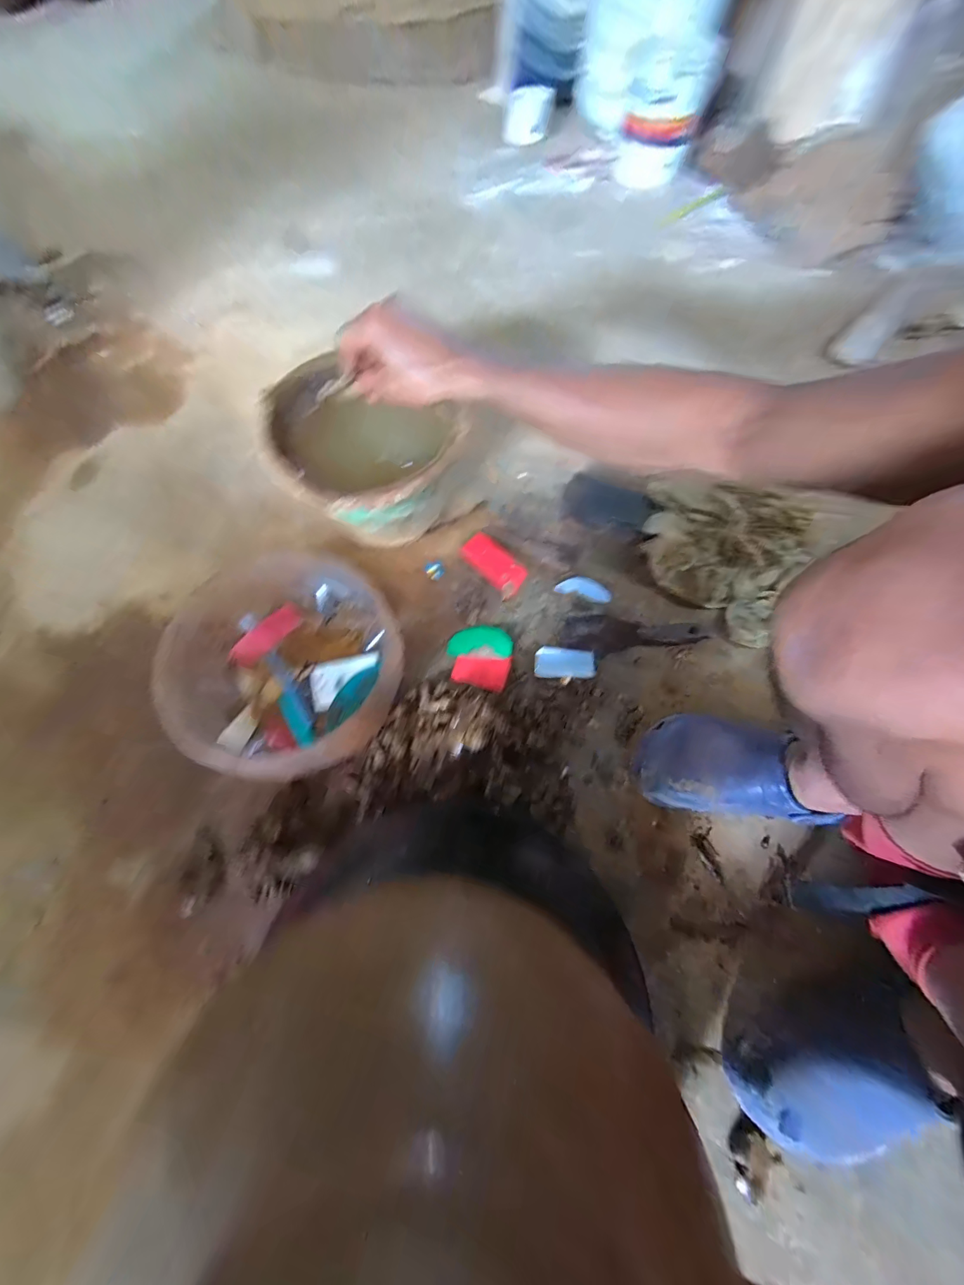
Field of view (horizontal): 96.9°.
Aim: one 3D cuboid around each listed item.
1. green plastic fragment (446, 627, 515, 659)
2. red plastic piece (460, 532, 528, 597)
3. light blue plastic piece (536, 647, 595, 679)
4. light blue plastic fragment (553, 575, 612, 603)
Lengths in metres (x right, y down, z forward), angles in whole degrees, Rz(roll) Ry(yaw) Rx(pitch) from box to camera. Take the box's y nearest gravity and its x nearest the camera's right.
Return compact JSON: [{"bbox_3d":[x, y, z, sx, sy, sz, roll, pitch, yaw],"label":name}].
[{"bbox_3d":[-0.002,0.000,0.586,0.088,0.011,0.044,2,68,0],"label":"green plastic fragment"},{"bbox_3d":[0.019,-0.120,0.633,0.107,0.004,0.054,42,73,15],"label":"red plastic piece"},{"bbox_3d":[0.110,0.028,0.567,0.077,0.014,0.040,4,68,1],"label":"light blue plastic piece"},{"bbox_3d":[0.148,-0.079,0.615,0.077,0.005,0.035,17,69,6],"label":"light blue plastic fragment"}]

